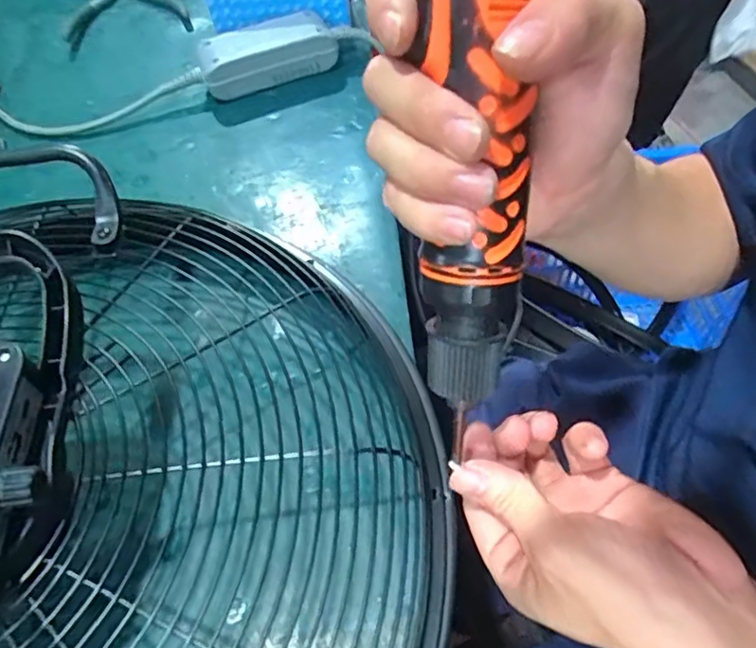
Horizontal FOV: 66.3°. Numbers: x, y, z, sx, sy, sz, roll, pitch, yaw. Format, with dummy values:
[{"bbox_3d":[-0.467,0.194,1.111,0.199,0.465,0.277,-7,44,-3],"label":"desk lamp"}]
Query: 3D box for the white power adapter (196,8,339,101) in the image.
[{"bbox_3d":[-0.104,-0.251,0.541,0.121,0.044,0.054,-20,56,-11],"label":"white power adapter"}]

